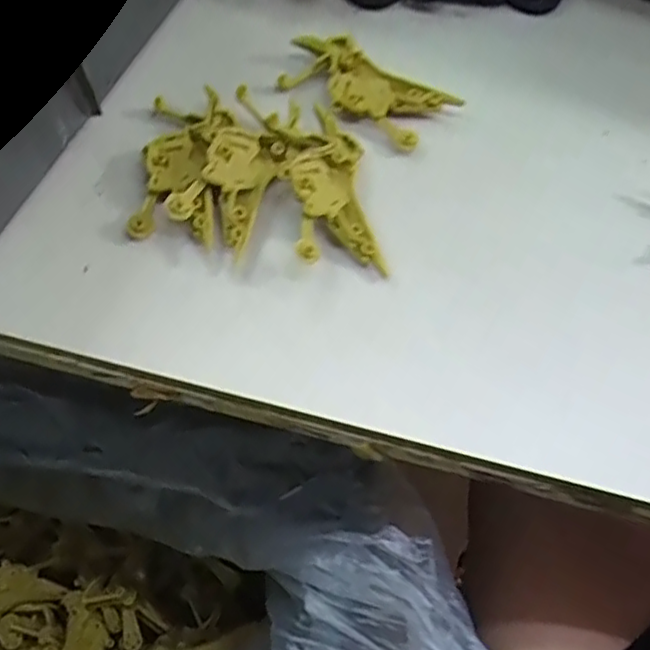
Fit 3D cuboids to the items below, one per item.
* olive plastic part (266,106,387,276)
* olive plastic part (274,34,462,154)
[{"bbox_3d":[0.001,-0.073,0.343,0.051,0.020,0.096,-11,64,-6],"label":"olive plastic part"},{"bbox_3d":[0.024,-0.141,0.386,0.099,0.013,0.046,29,67,13],"label":"olive plastic part"}]

